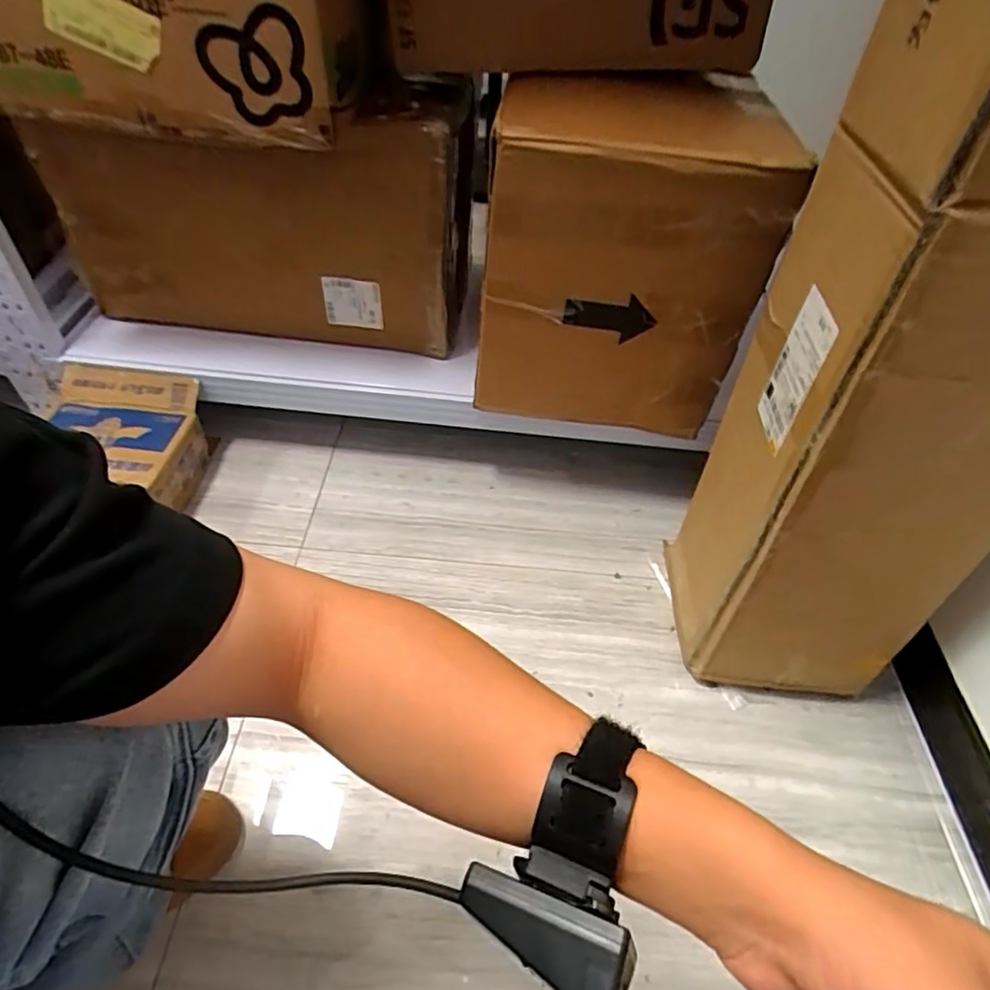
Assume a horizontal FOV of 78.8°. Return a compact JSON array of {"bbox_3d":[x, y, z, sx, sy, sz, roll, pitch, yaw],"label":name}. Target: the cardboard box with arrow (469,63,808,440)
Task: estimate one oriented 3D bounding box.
[{"bbox_3d":[0.144,-0.291,0.734,0.311,0.362,0.227,3,47,3],"label":"cardboard box with arrow"}]

